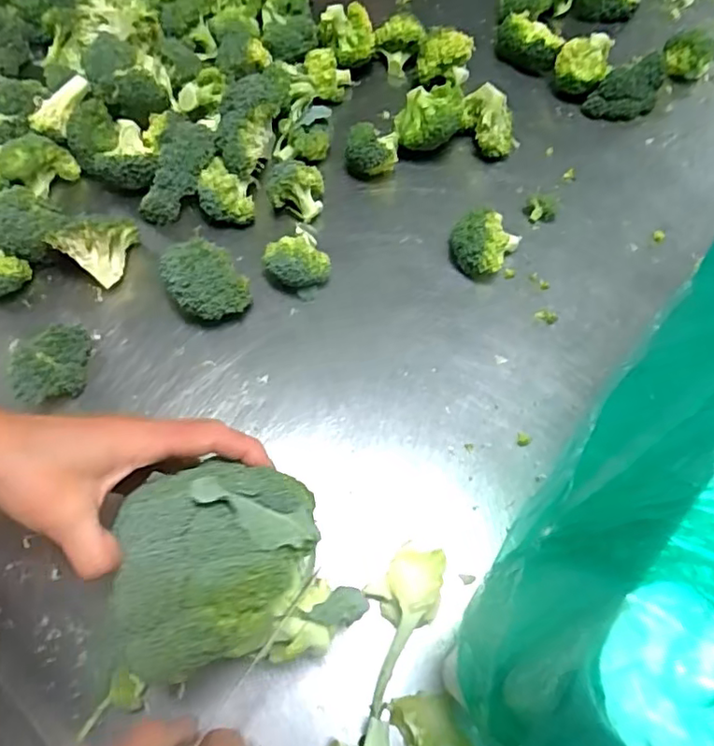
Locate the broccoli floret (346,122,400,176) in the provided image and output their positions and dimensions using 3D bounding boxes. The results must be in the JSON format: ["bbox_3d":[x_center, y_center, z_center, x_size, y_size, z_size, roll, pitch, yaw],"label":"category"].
[{"bbox_3d":[0.013,-0.203,0.546,0.048,0.044,0.032,2,65,1],"label":"broccoli floret"}]

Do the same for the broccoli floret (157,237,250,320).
[{"bbox_3d":[-0.118,-0.070,0.473,0.055,0.054,0.058,-26,67,-11],"label":"broccoli floret"}]

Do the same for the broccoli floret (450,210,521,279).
[{"bbox_3d":[0.107,-0.110,0.501,0.045,0.046,0.045,34,70,15],"label":"broccoli floret"}]

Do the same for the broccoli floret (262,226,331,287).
[{"bbox_3d":[-0.050,-0.091,0.494,0.049,0.040,0.047,-32,69,-14],"label":"broccoli floret"}]

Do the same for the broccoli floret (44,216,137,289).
[{"bbox_3d":[-0.202,-0.099,0.480,0.062,0.061,0.032,-37,70,-15],"label":"broccoli floret"}]

